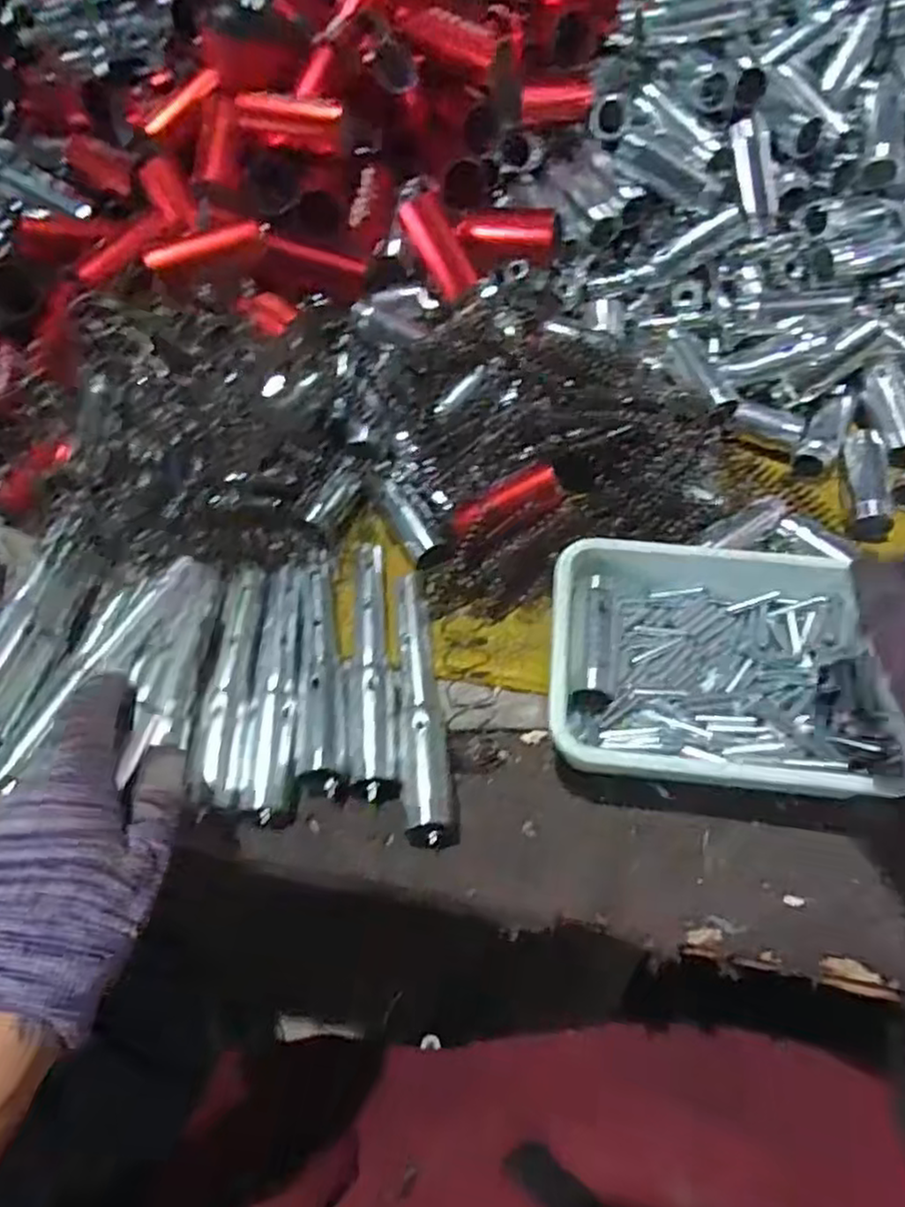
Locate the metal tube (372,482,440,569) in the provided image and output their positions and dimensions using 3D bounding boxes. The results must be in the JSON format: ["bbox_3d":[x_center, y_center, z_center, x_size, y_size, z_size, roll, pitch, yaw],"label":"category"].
[{"bbox_3d":[-0.026,-0.048,0.422,0.017,0.015,0.057,-27,65,-13],"label":"metal tube"}]

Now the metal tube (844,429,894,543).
[{"bbox_3d":[0.258,-0.076,0.437,0.024,0.018,0.077,8,62,5],"label":"metal tube"}]

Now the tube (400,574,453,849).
[{"bbox_3d":[-0.017,0.051,0.370,0.022,0.022,0.146,-6,62,-2],"label":"tube"}]

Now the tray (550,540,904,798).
[{"bbox_3d":[0.137,0.028,0.364,0.172,0.040,0.140,5,62,4],"label":"tray"}]

